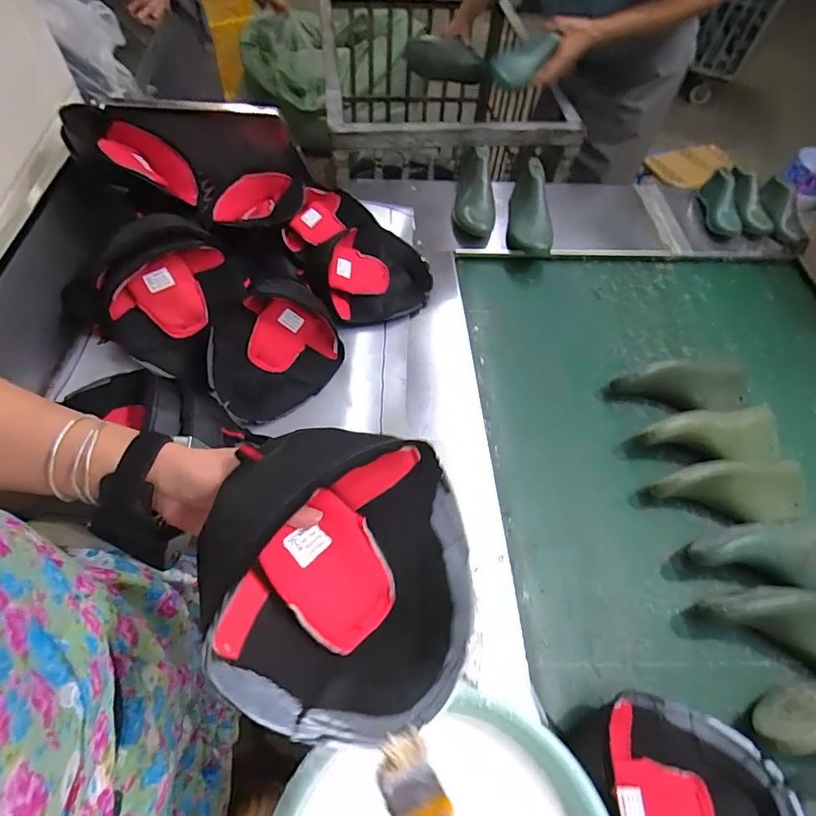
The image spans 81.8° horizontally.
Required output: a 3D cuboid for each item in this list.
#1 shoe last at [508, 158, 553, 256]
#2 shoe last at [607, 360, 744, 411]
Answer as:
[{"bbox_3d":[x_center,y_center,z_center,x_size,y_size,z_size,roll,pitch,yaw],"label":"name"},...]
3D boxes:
[{"bbox_3d":[0.256,-0.418,0.995,0.088,0.085,0.223,5,72,-1],"label":"shoe last"},{"bbox_3d":[0.482,-0.036,0.811,0.229,0.070,0.099,-5,57,-8],"label":"shoe last"}]

